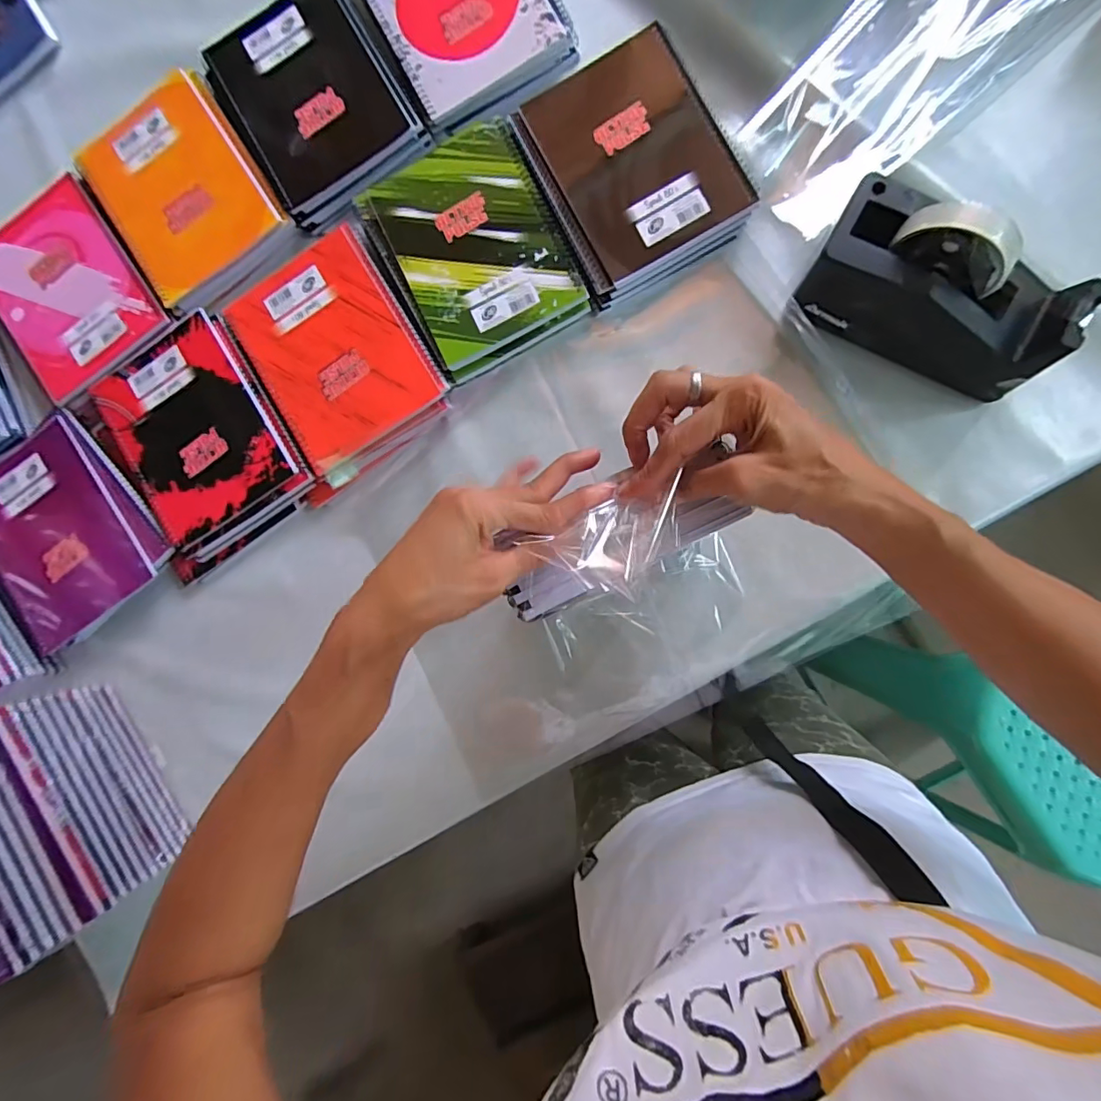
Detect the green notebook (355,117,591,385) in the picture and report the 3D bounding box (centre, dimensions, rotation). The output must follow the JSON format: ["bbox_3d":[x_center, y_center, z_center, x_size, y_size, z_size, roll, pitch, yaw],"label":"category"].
[{"bbox_3d":[-0.074,-0.293,0.487,0.155,0.017,0.210,-28,89,5],"label":"green notebook"}]

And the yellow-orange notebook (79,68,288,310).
[{"bbox_3d":[-0.380,-0.373,0.516,0.156,0.007,0.199,-34,88,5],"label":"yellow-orange notebook"}]

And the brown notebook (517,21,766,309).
[{"bbox_3d":[0.074,-0.363,0.473,0.165,0.017,0.209,-27,89,5],"label":"brown notebook"}]

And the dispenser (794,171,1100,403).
[{"bbox_3d":[0.314,-0.210,0.413,0.198,0.106,0.080,28,92,7],"label":"dispenser"}]

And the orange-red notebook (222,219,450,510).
[{"bbox_3d":[-0.211,-0.185,0.497,0.163,0.027,0.211,-32,88,5],"label":"orange-red notebook"}]

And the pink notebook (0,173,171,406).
[{"bbox_3d":[-0.511,-0.277,0.534,0.154,0.012,0.210,-35,86,4],"label":"pink notebook"}]

